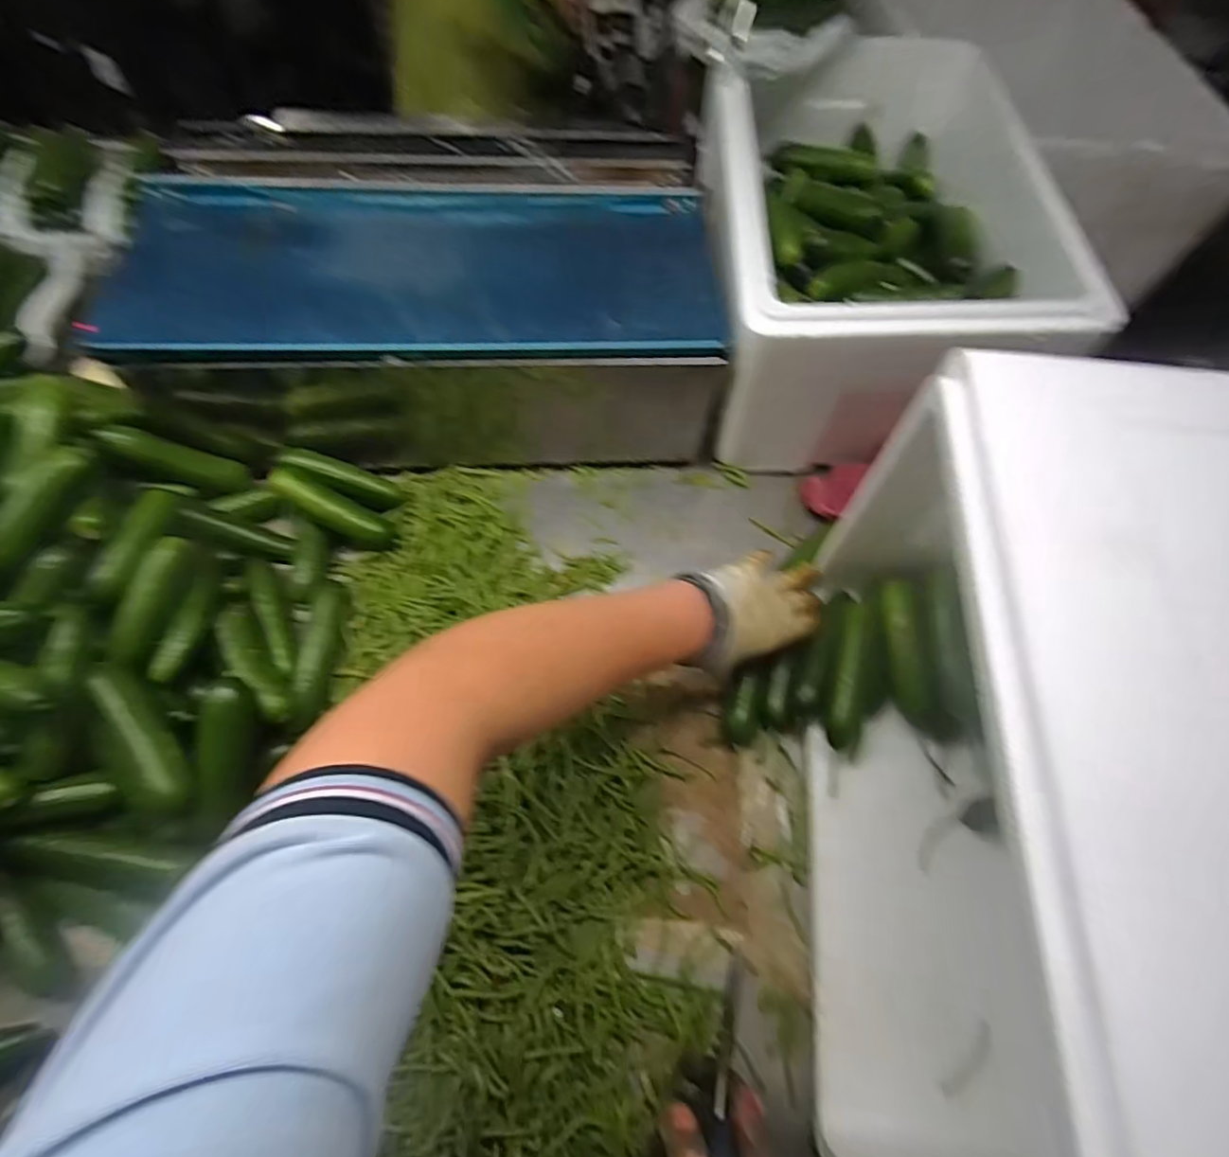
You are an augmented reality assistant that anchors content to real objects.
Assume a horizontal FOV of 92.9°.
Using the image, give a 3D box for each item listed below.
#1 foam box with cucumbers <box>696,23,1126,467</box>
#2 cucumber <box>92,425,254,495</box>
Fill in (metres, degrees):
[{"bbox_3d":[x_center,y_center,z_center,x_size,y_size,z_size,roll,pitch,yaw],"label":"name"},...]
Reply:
[{"bbox_3d":[0.235,-0.354,0.621,0.294,0.199,0.435,-1,65,-4],"label":"foam box with cucumbers"},{"bbox_3d":[-0.388,-0.101,0.519,0.027,0.113,0.029,-27,62,30],"label":"cucumber"}]

